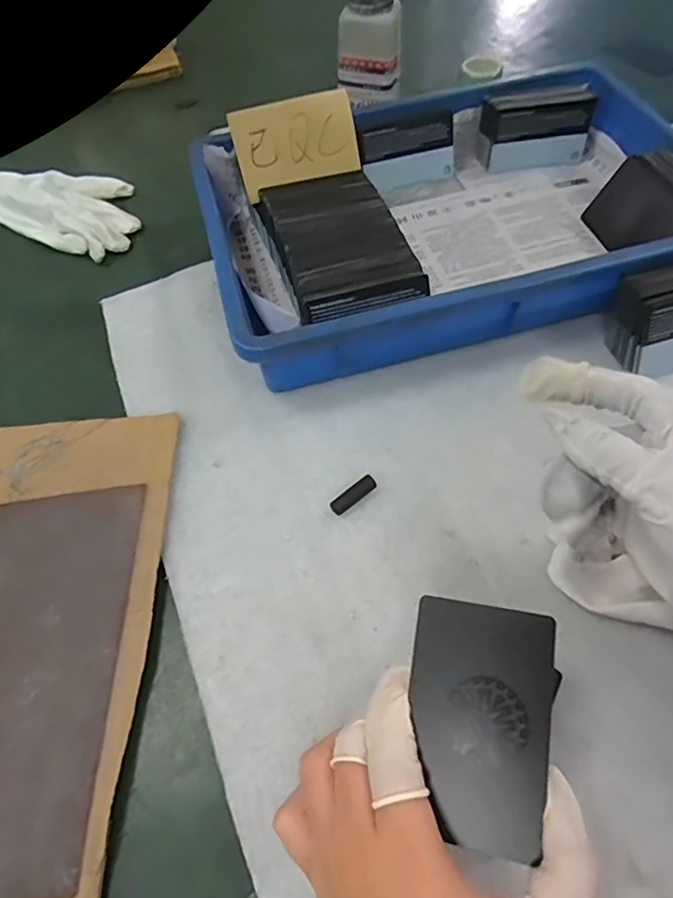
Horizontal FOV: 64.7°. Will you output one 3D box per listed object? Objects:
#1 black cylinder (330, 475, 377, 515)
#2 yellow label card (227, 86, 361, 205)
[{"bbox_3d":[0.011,0.029,0.324,0.030,0.011,0.009,-33,61,-16],"label":"black cylinder"},{"bbox_3d":[-0.031,-0.234,0.406,0.090,0.058,0.006,-19,27,-4],"label":"yellow label card"}]

